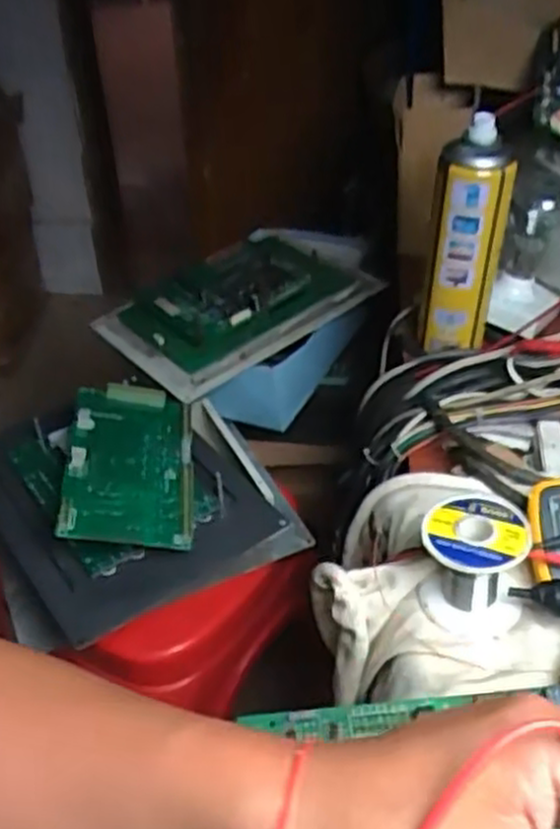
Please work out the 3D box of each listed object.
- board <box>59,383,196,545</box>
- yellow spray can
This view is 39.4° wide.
[{"bbox_3d":[-0.145,0.046,0.759,0.116,0.016,0.201,5,45,-12],"label":"board"},{"bbox_3d":[0.165,-0.154,0.696,0.064,0.196,0.053,9,41,13],"label":"yellow spray can"}]

